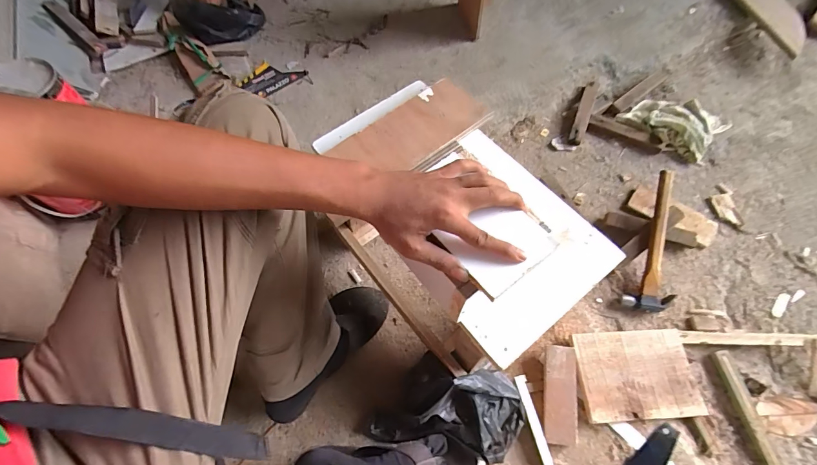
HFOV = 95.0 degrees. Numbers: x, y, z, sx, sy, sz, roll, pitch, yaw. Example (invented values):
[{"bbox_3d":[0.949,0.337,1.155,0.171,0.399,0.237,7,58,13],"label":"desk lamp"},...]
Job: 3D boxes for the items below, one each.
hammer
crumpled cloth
[{"bbox_3d":[0.485,0.013,0.731,0.082,0.025,0.282,13,83,9],"label":"hammer"},{"bbox_3d":[0.642,-0.262,0.892,0.178,0.042,0.202,-32,66,-13],"label":"crumpled cloth"}]

